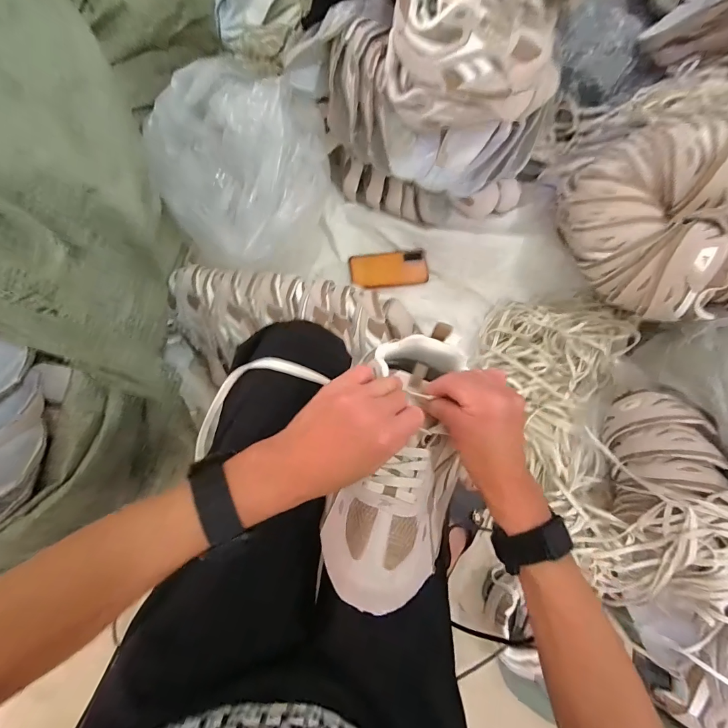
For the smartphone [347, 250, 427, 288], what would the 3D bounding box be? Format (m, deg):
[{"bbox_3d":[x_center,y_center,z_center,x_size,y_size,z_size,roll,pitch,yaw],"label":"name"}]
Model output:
[{"bbox_3d":[0.055,-0.205,0.823,0.166,0.014,0.076,-7,74,-2],"label":"smartphone"}]

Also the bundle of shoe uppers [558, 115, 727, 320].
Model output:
[{"bbox_3d":[0.582,-0.263,0.630,0.422,0.170,0.361,-22,71,23],"label":"bundle of shoe uppers"}]

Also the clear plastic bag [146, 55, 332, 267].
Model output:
[{"bbox_3d":[-0.212,-0.374,0.670,0.279,0.160,0.365,19,75,5],"label":"clear plastic bag"}]

